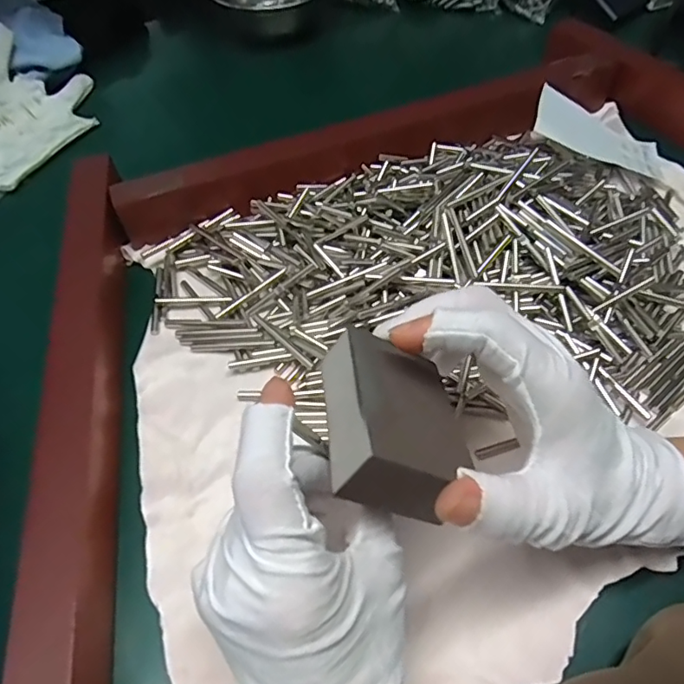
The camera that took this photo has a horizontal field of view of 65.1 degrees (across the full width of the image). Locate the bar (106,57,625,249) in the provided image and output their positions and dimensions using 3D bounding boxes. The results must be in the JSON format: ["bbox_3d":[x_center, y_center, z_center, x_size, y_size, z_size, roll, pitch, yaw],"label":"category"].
[{"bbox_3d":[0.037,-0.159,0.407,0.400,0.031,0.044,-18,57,-12],"label":"bar"}]

